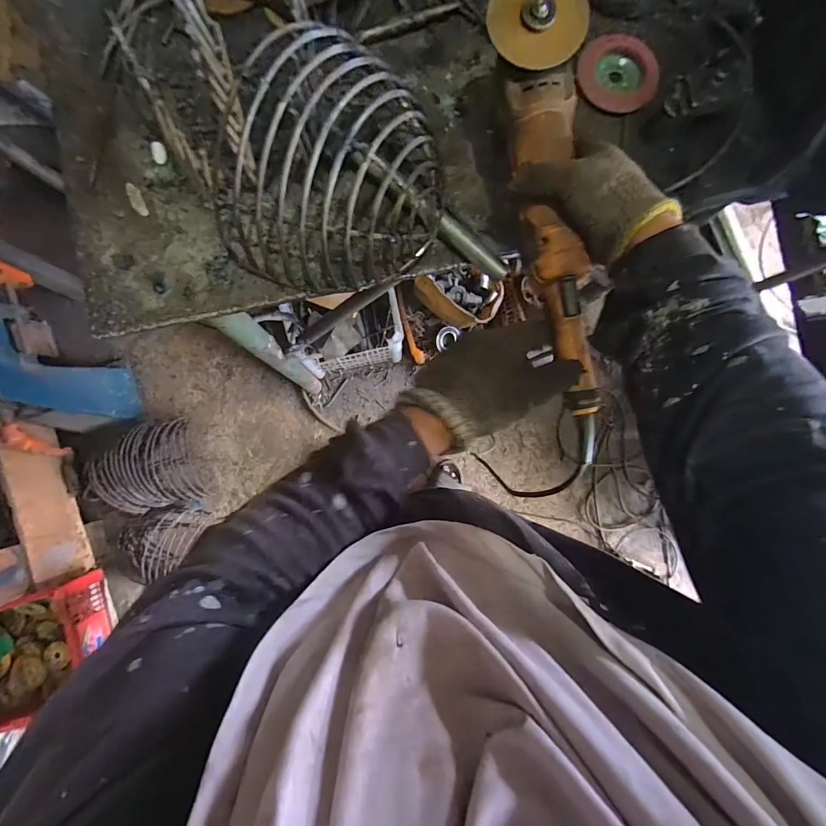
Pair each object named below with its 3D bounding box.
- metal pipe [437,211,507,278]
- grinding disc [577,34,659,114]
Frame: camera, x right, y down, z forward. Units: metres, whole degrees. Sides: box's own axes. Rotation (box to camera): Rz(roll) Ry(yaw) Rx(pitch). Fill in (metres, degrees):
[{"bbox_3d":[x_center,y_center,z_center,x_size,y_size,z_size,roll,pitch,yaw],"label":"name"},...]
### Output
[{"bbox_3d":[0.063,-0.179,0.427,0.090,0.016,0.019,39,86,0],"label":"metal pipe"},{"bbox_3d":[0.240,-0.393,0.463,0.091,0.017,0.083,0,94,4],"label":"grinding disc"}]

